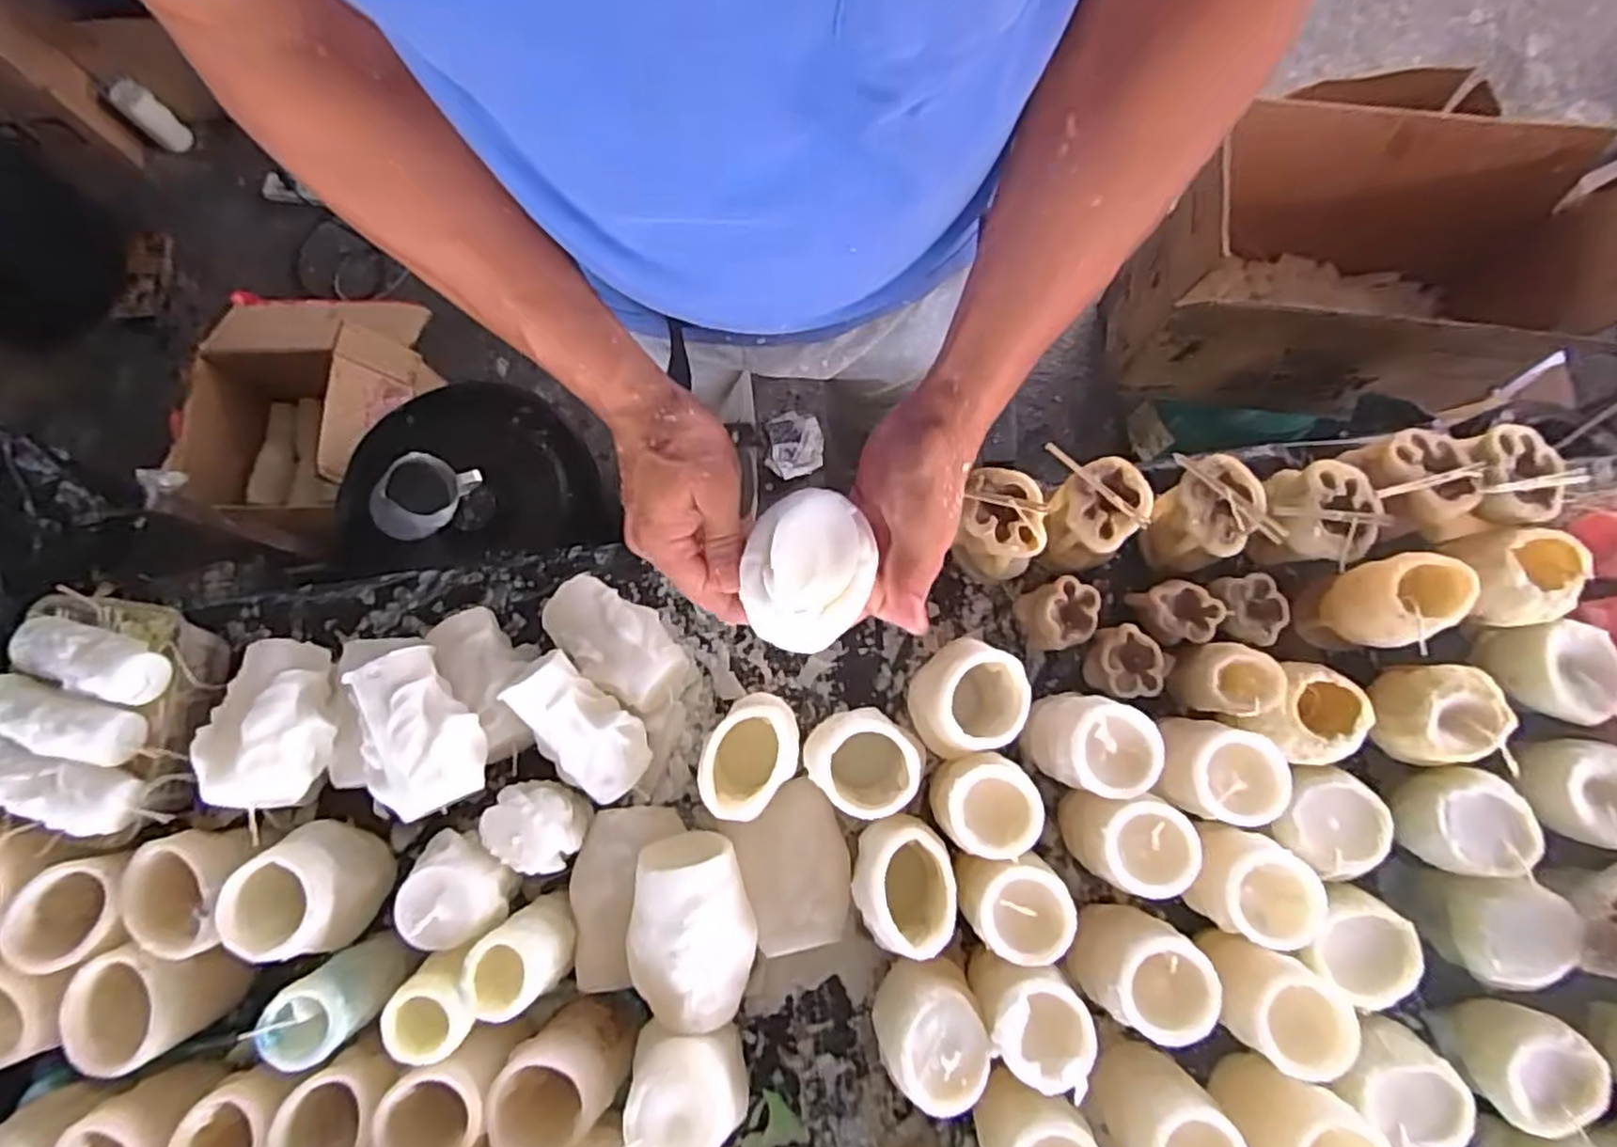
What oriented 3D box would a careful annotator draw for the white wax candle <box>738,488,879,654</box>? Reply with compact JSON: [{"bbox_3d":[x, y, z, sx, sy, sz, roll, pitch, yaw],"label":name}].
[{"bbox_3d":[-0.001,0.000,0.418,0.070,0.049,0.079,12,79,3],"label":"white wax candle"}]

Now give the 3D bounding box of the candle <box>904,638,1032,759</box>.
[{"bbox_3d":[0.112,0.094,0.544,0.070,0.102,0.074,0,78,1],"label":"candle"}]

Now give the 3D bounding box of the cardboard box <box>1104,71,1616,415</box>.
[{"bbox_3d":[0.653,-0.357,0.903,0.443,0.273,0.233,8,78,3],"label":"cardboard box"}]

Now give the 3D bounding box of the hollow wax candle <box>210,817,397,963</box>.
[{"bbox_3d":[-0.339,0.213,0.515,0.069,0.086,0.077,9,78,3],"label":"hollow wax candle"}]

